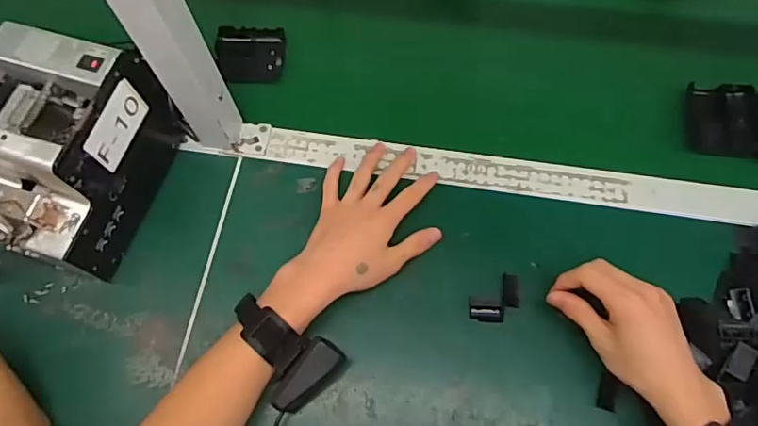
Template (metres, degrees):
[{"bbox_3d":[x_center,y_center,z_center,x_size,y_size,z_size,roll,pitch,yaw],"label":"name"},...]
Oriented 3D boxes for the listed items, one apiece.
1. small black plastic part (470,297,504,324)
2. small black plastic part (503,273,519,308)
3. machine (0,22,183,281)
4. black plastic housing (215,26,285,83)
[{"bbox_3d":[0.104,0.094,0.519,0.034,0.004,0.022,10,68,7],"label":"small black plastic part"},{"bbox_3d":[0.129,0.076,0.523,0.015,0.012,0.033,3,68,4],"label":"small black plastic part"},{"bbox_3d":[-0.305,-0.054,0.516,0.128,0.150,0.180,17,70,9],"label":"machine"},{"bbox_3d":[-0.153,-0.189,0.640,0.078,0.028,0.065,0,73,2],"label":"black plastic housing"}]

